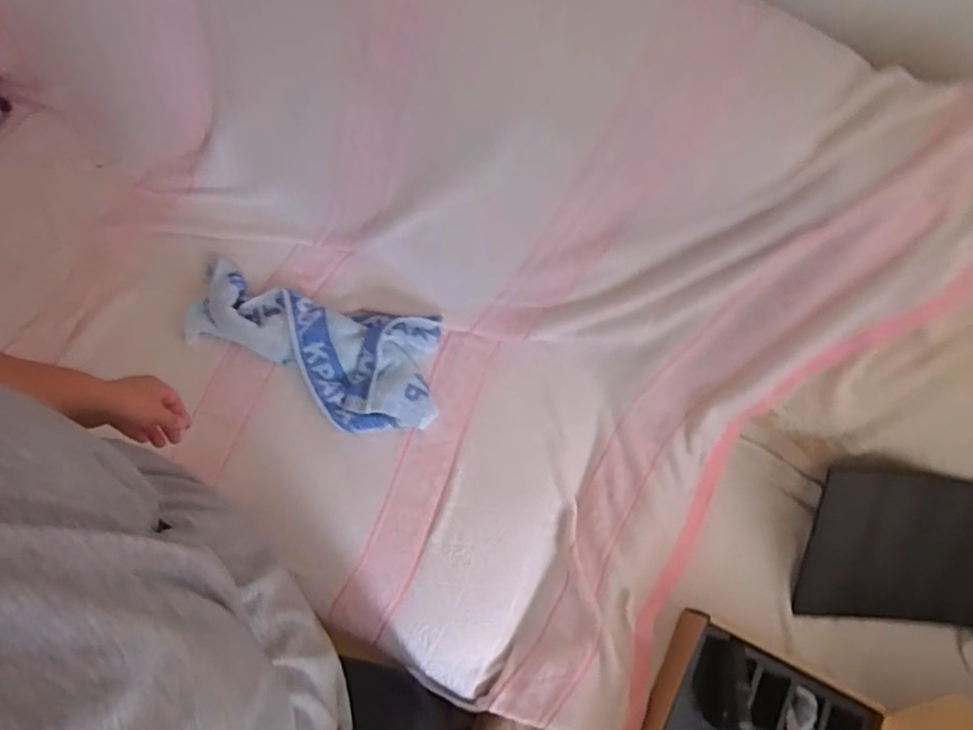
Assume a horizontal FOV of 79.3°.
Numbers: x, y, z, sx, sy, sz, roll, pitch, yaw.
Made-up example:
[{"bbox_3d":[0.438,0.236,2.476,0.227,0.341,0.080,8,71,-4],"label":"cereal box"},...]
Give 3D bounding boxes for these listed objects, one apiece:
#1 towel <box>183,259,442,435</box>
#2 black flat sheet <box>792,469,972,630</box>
[{"bbox_3d":[-0.270,-0.024,0.905,0.402,0.058,0.208,13,72,0],"label":"towel"},{"bbox_3d":[0.628,0.271,0.820,0.329,0.033,0.242,5,114,10],"label":"black flat sheet"}]

